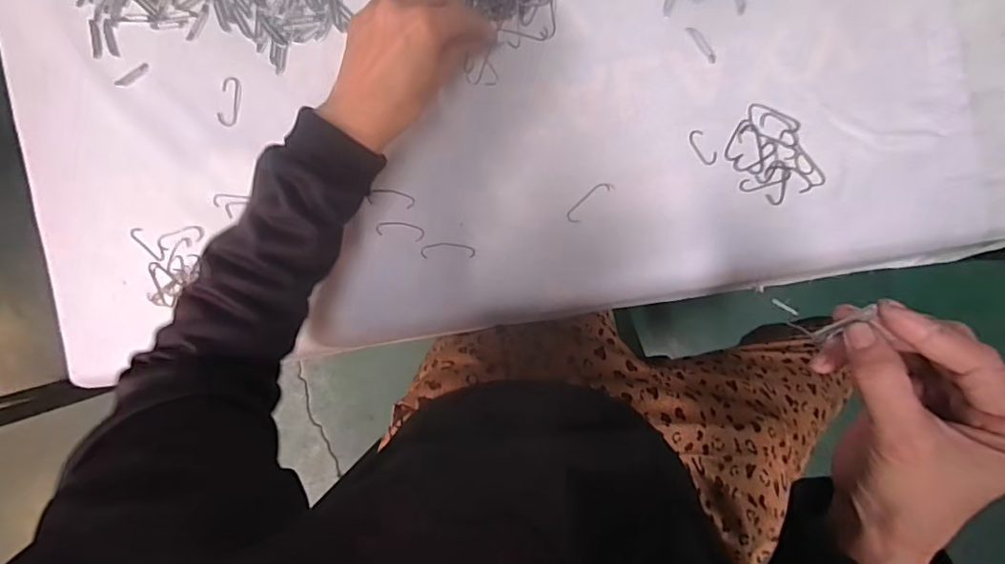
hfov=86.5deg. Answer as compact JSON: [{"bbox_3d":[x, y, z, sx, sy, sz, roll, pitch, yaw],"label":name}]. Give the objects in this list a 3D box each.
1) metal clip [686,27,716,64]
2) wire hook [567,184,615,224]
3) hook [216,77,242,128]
[{"bbox_3d":[0.152,-0.182,0.406,0.007,0.004,0.033,-35,89,9],"label":"metal clip"},{"bbox_3d":[0.069,-0.064,0.425,0.013,0.004,0.043,44,98,3],"label":"wire hook"},{"bbox_3d":[-0.234,-0.155,0.458,0.019,0.004,0.042,12,96,7],"label":"hook"}]

